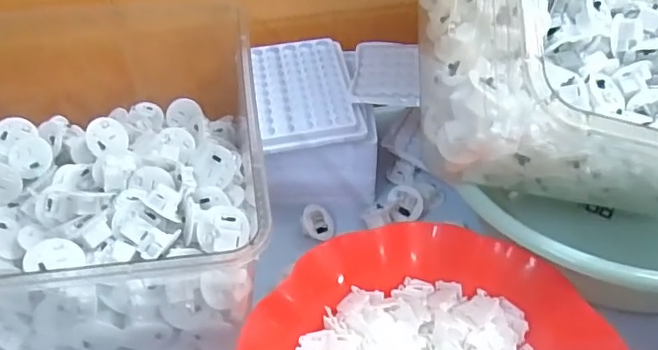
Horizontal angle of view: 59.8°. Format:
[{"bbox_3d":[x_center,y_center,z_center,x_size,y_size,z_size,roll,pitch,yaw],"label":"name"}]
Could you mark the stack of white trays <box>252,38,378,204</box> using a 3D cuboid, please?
[{"bbox_3d":[-0.016,-0.045,0.522,0.099,0.090,0.132,-8,45,-5],"label":"stack of white trays"}]

